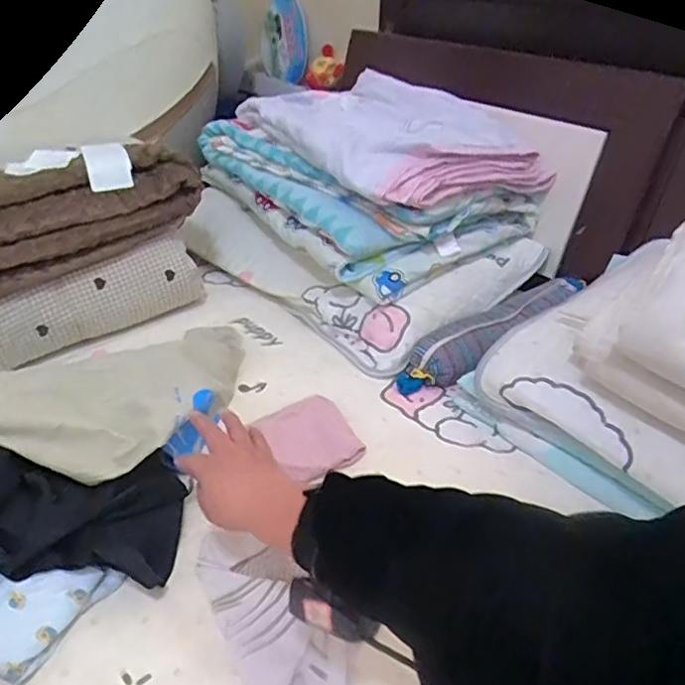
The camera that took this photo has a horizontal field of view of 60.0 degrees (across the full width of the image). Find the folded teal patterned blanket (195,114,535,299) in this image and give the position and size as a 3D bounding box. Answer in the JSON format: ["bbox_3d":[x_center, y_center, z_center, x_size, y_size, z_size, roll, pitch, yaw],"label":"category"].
[{"bbox_3d":[0.034,-0.284,1.087,0.390,0.145,0.507,-20,39,-29],"label":"folded teal patterned blanket"}]

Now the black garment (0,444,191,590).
[{"bbox_3d":[-0.352,0.148,0.613,0.380,0.092,0.162,8,34,9],"label":"black garment"}]

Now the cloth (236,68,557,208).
[{"bbox_3d":[0.063,-0.364,1.008,0.322,0.114,0.474,-21,39,-30],"label":"cloth"}]

